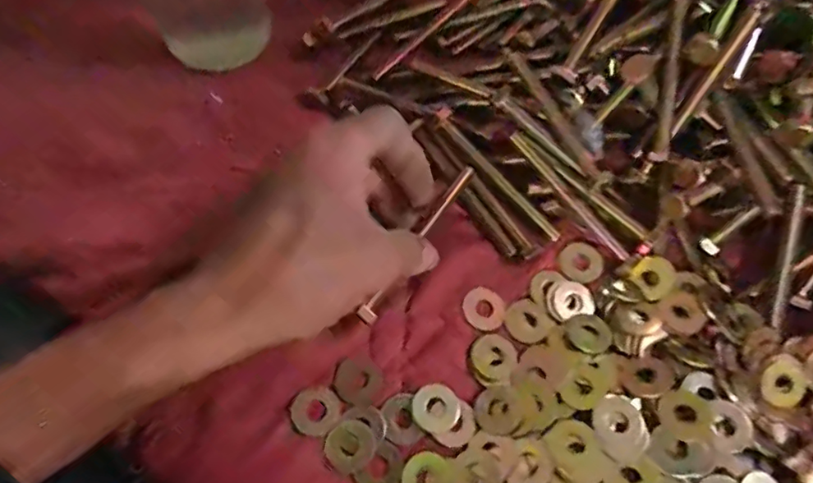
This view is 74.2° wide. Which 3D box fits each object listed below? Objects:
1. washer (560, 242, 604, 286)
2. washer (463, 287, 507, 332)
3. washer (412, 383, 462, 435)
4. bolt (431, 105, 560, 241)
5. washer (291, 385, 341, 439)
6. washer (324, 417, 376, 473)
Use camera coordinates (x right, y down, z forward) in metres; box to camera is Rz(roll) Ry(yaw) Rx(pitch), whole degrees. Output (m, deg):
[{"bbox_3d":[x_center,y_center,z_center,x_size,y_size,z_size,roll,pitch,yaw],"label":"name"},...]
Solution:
[{"bbox_3d":[0.104,0.012,0.317,0.025,0.004,0.025,1,65,-3],"label":"washer"},{"bbox_3d":[0.044,0.038,0.302,0.024,0.004,0.024,1,65,-3],"label":"washer"},{"bbox_3d":[0.016,0.086,0.277,0.024,0.004,0.023,41,70,14],"label":"washer"},{"bbox_3d":[0.054,-0.040,0.331,0.104,0.011,0.014,46,70,1],"label":"bolt"},{"bbox_3d":[-0.046,0.087,0.275,0.023,0.004,0.024,3,71,-10],"label":"washer"},{"bbox_3d":[-0.028,0.102,0.270,0.023,0.004,0.024,1,65,-3],"label":"washer"}]

